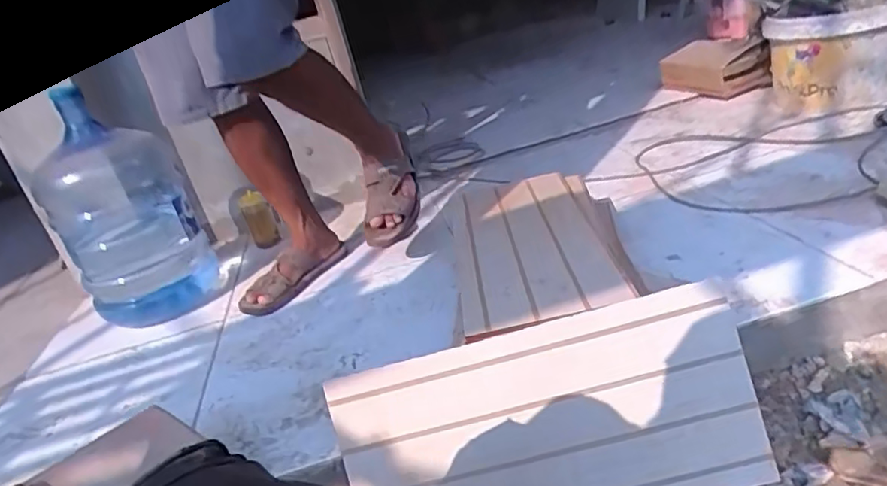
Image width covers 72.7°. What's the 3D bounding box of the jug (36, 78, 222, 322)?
[{"bbox_3d":[-0.699,-0.072,1.324,0.268,0.457,0.249,-23,30,-28],"label":"jug"}]

